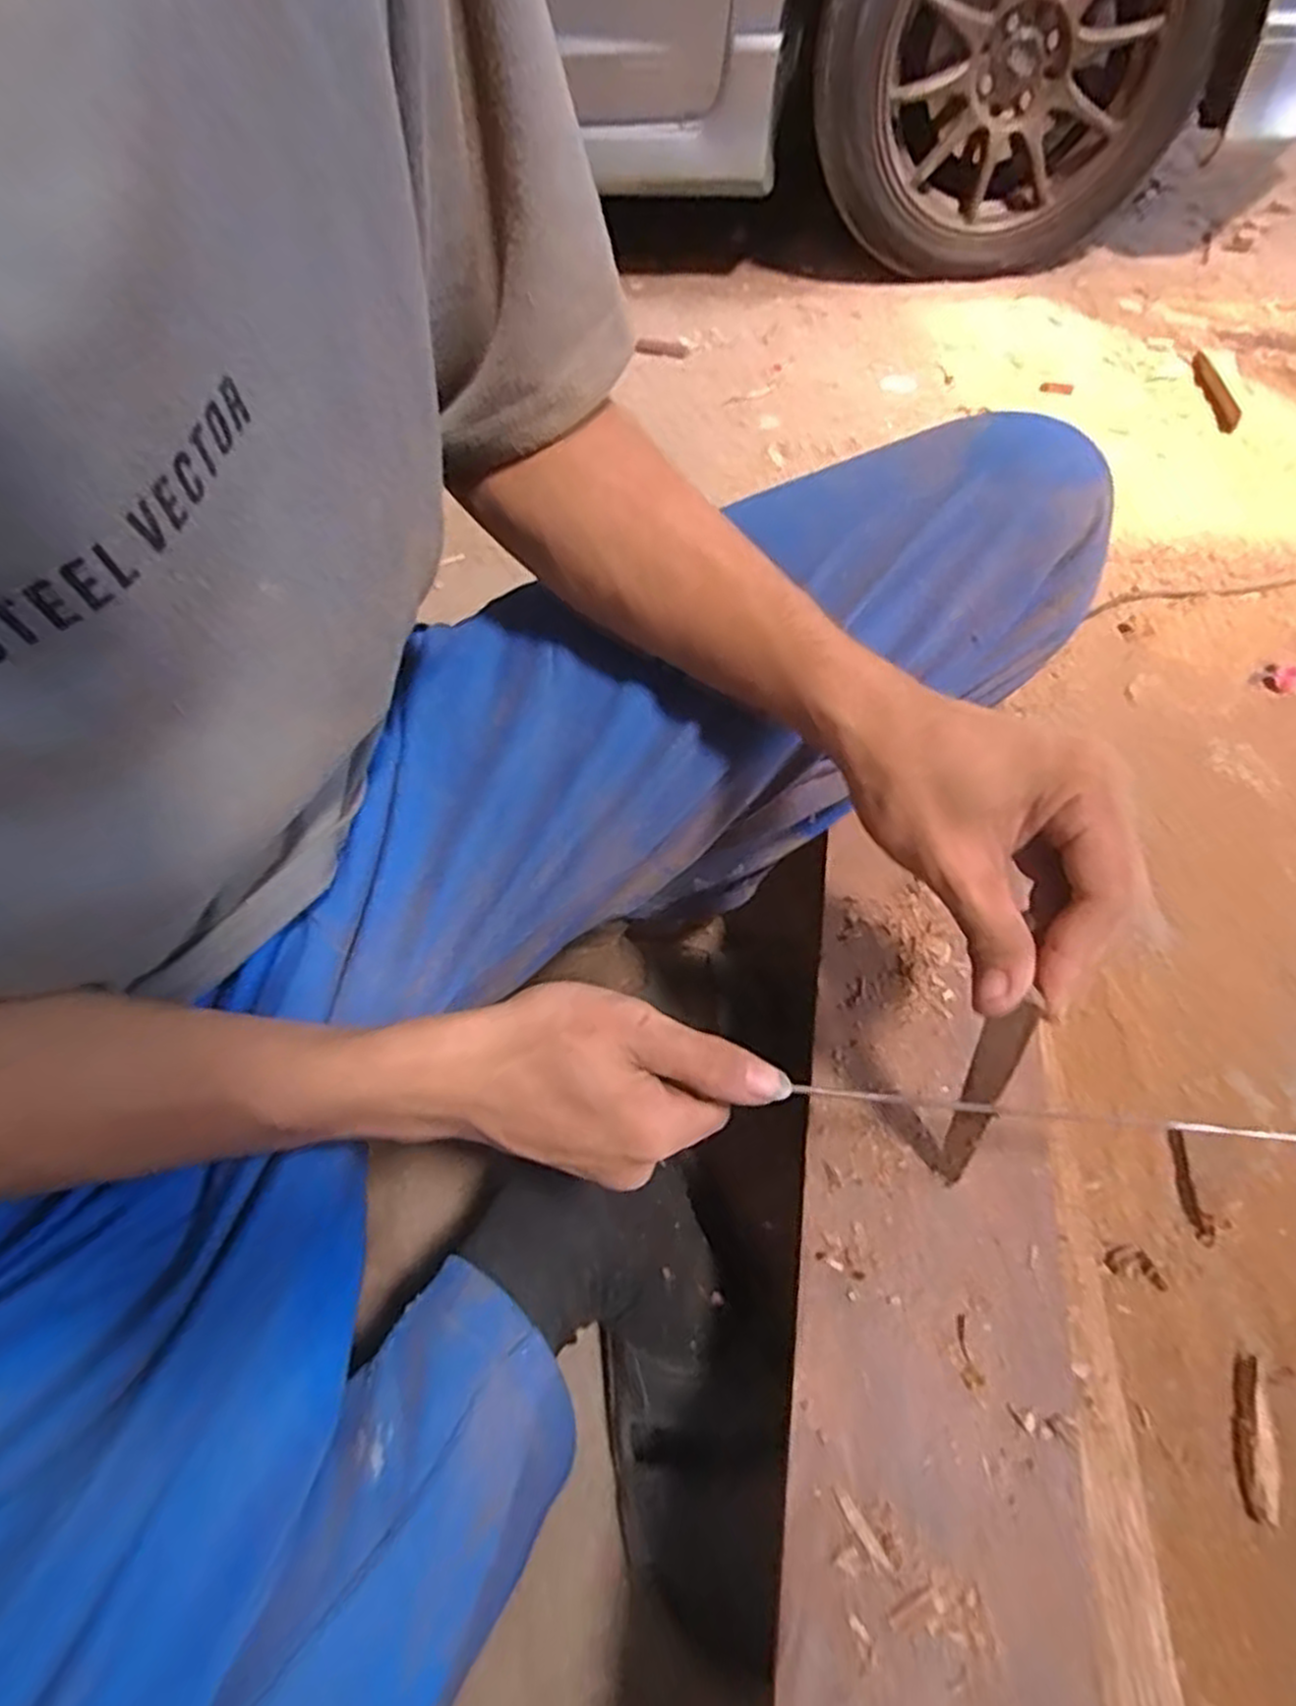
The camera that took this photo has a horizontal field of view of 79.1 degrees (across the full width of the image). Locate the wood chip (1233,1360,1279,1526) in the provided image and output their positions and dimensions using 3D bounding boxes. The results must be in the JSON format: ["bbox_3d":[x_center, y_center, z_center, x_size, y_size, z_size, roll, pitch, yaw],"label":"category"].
[{"bbox_3d":[0.334,0.324,0.435,0.016,0.014,0.075,10,55,13],"label":"wood chip"}]

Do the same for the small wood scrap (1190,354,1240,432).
[{"bbox_3d":[0.856,-0.701,1.185,0.028,0.022,0.261,8,55,11],"label":"small wood scrap"}]

